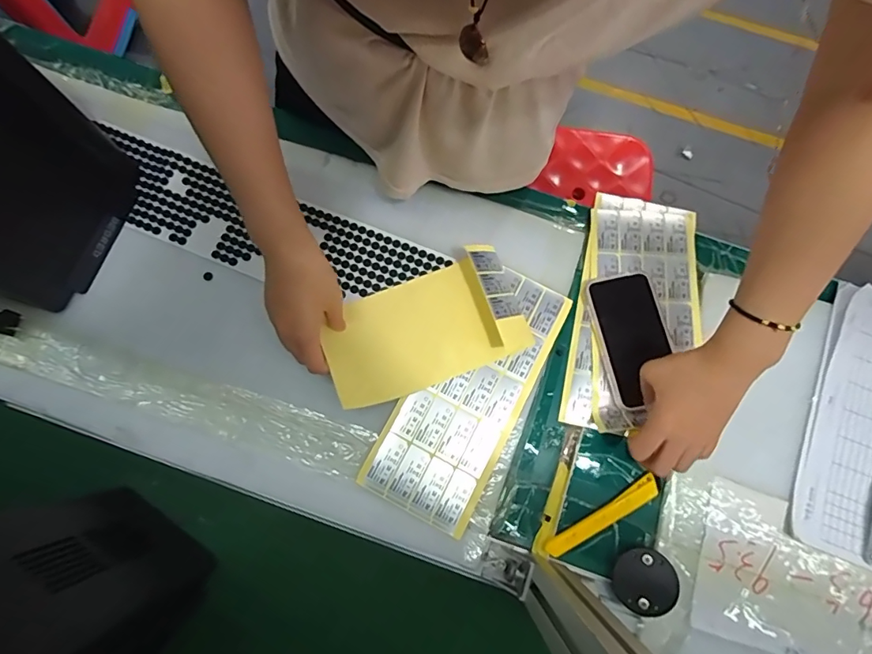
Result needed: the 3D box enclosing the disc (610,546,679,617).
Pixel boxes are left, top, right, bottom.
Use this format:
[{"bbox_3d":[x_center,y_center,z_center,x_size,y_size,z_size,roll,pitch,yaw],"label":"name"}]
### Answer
[{"bbox_3d":[0.204,0.249,0.458,0.057,0.007,0.059,-6,71,18],"label":"disc"}]

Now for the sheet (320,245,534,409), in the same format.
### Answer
[{"bbox_3d":[-0.014,-0.002,0.499,0.212,0.047,0.118,-22,78,-6],"label":"sheet"}]

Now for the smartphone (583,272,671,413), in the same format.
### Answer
[{"bbox_3d":[0.217,0.011,0.519,0.076,0.011,0.145,-11,77,-4],"label":"smartphone"}]

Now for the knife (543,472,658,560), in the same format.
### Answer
[{"bbox_3d":[0.172,0.195,0.480,0.131,0.013,0.020,-31,79,-8],"label":"knife"}]

